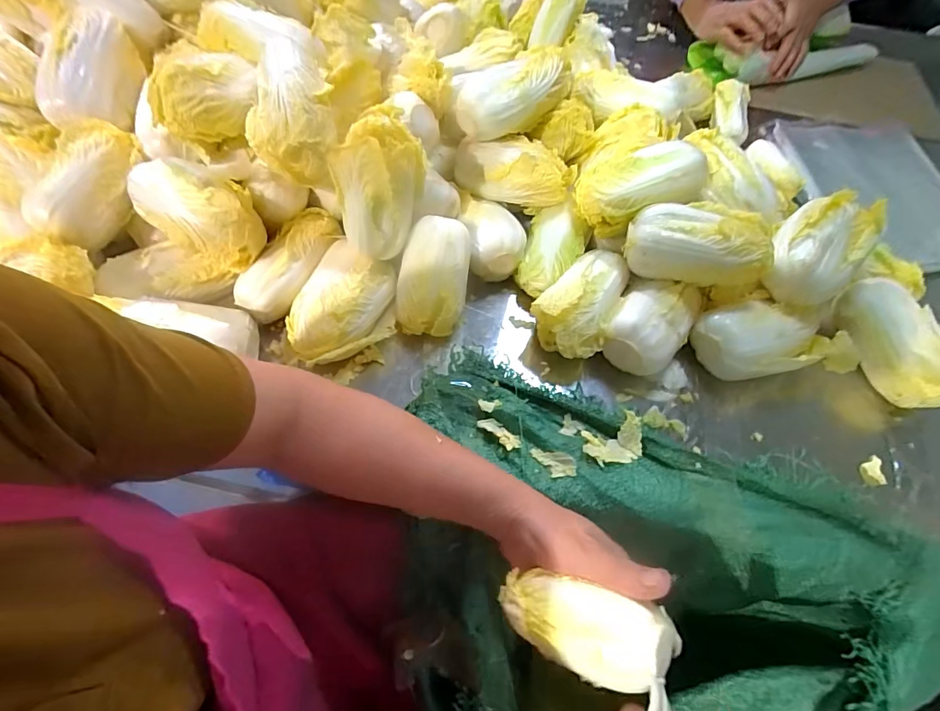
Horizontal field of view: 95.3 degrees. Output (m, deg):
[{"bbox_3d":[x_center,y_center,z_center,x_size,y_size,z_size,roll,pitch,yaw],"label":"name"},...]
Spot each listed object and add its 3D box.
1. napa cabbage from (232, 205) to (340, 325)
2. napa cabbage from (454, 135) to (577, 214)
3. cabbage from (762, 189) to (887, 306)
[{"bbox_3d":[-0.186,-0.099,0.448,0.057,0.040,0.134,26,62,12],"label":"napa cabbage"},{"bbox_3d":[0.047,-0.208,0.486,0.139,0.054,0.053,17,60,7],"label":"napa cabbage"},{"bbox_3d":[0.347,-0.108,0.429,0.076,0.061,0.117,36,64,16],"label":"cabbage"}]

